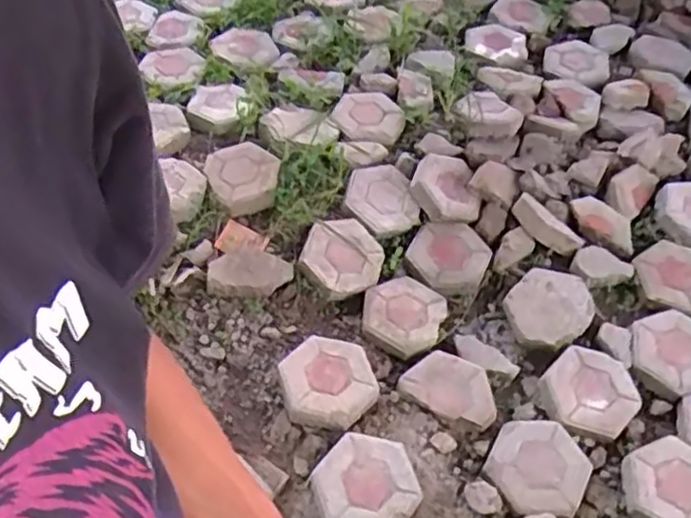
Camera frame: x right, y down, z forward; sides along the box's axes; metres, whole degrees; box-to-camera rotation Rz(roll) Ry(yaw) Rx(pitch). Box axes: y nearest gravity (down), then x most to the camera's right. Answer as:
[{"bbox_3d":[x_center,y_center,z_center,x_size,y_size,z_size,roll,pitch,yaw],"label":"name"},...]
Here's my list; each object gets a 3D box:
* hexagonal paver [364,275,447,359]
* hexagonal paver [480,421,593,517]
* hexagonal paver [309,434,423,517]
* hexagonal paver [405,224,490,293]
[{"bbox_3d":[0.138,0.127,1.675,0.197,0.041,0.203,27,55,17],"label":"hexagonal paver"},{"bbox_3d":[0.406,0.439,1.473,0.199,0.051,0.209,26,55,16],"label":"hexagonal paver"},{"bbox_3d":[0.044,0.448,1.399,0.203,0.051,0.214,32,57,20],"label":"hexagonal paver"},{"bbox_3d":[0.265,-0.011,1.771,0.195,0.053,0.206,-31,60,-24],"label":"hexagonal paver"}]

